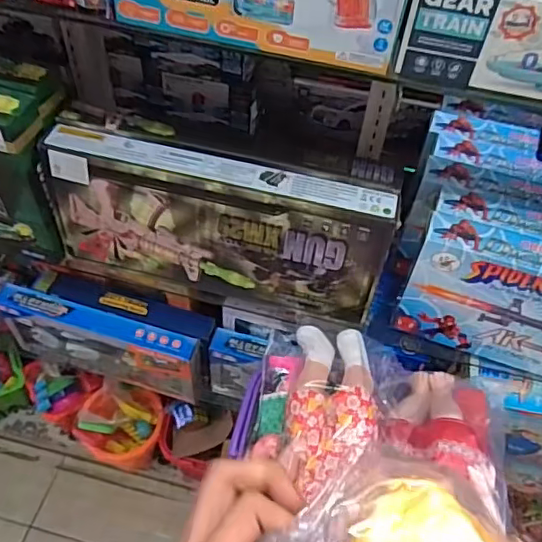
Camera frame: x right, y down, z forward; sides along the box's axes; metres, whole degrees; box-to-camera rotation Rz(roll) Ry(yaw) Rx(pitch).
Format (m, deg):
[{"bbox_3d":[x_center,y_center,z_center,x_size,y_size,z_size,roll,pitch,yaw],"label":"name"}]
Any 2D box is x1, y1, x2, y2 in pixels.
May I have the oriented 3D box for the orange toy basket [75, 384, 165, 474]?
[{"bbox_3d":[-0.338,0.349,1.298,0.179,0.135,0.155,0,53,-4],"label":"orange toy basket"}]

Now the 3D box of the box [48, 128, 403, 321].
[{"bbox_3d":[-0.070,-0.054,0.751,0.423,0.200,0.071,14,53,6],"label":"box"}]

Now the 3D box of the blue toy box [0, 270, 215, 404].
[{"bbox_3d":[-0.279,0.119,1.015,0.351,0.187,0.099,14,53,6],"label":"blue toy box"}]

